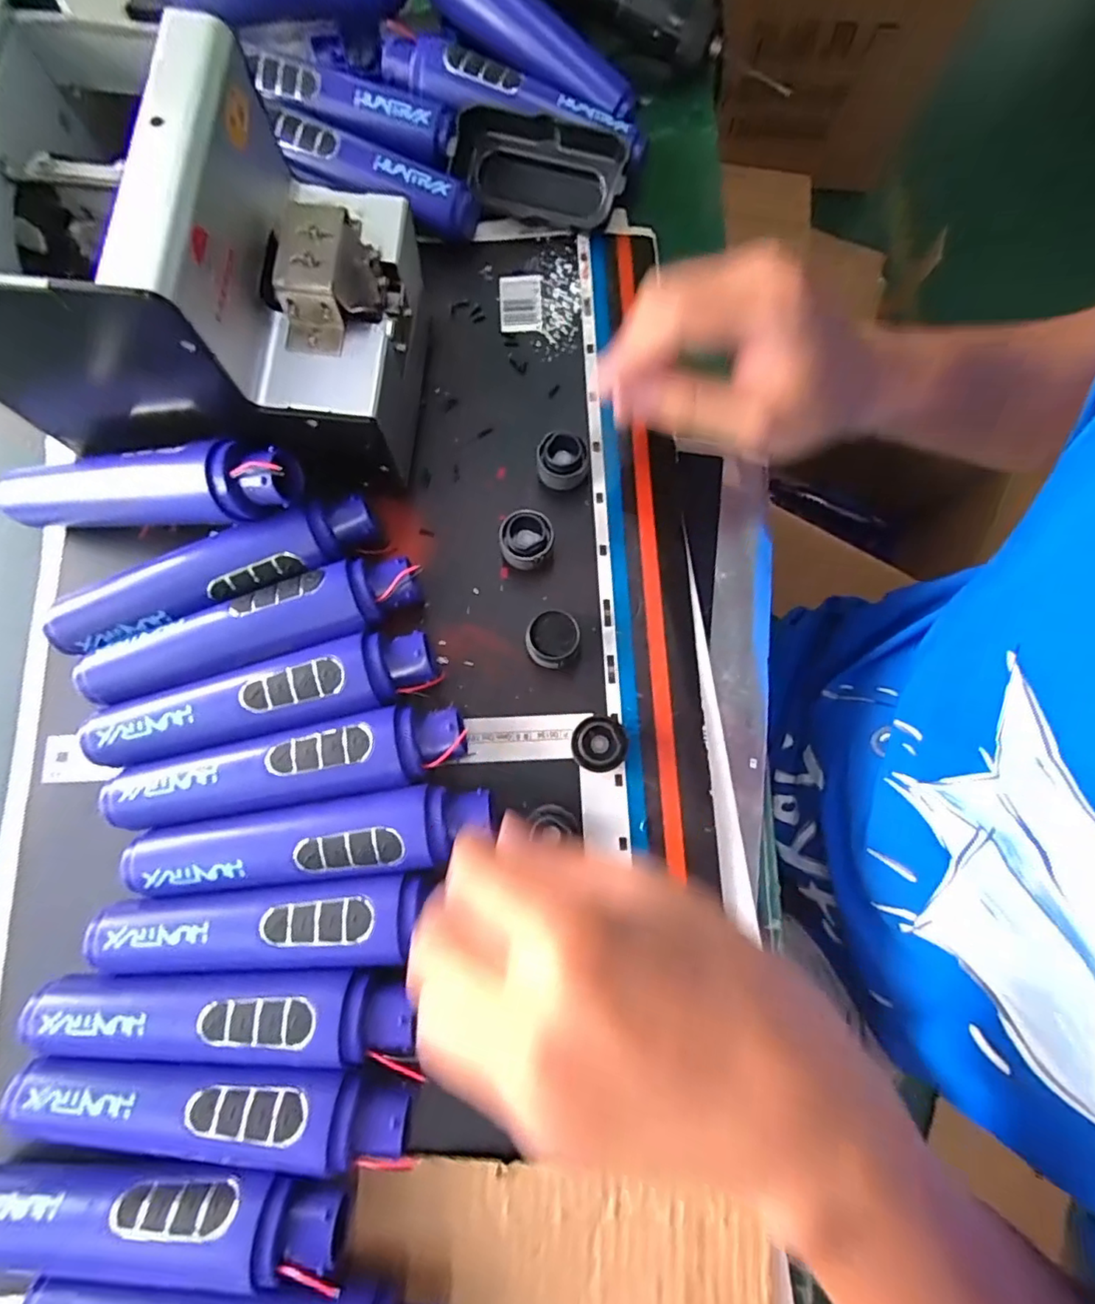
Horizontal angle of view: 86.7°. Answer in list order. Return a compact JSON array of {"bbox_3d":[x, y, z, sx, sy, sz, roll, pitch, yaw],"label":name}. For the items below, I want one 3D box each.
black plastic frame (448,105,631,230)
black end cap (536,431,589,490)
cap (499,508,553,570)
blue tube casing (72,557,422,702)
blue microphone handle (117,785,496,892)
[{"bbox_3d":[-0.006,-0.305,0.369,0.112,0.034,0.055,16,78,2],"label":"black plastic frame"},{"bbox_3d":[0.009,-0.108,0.336,0.029,0.024,0.029,0,78,1],"label":"black end cap"},{"bbox_3d":[-0.012,-0.062,0.328,0.028,0.025,0.029,0,78,1],"label":"cap"},{"bbox_3d":[-0.152,-0.010,0.309,0.174,0.037,0.039,-19,78,-3],"label":"blue tube casing"},{"bbox_3d":[-0.114,0.092,0.289,0.172,0.040,0.038,-5,78,0],"label":"blue microphone handle"}]

